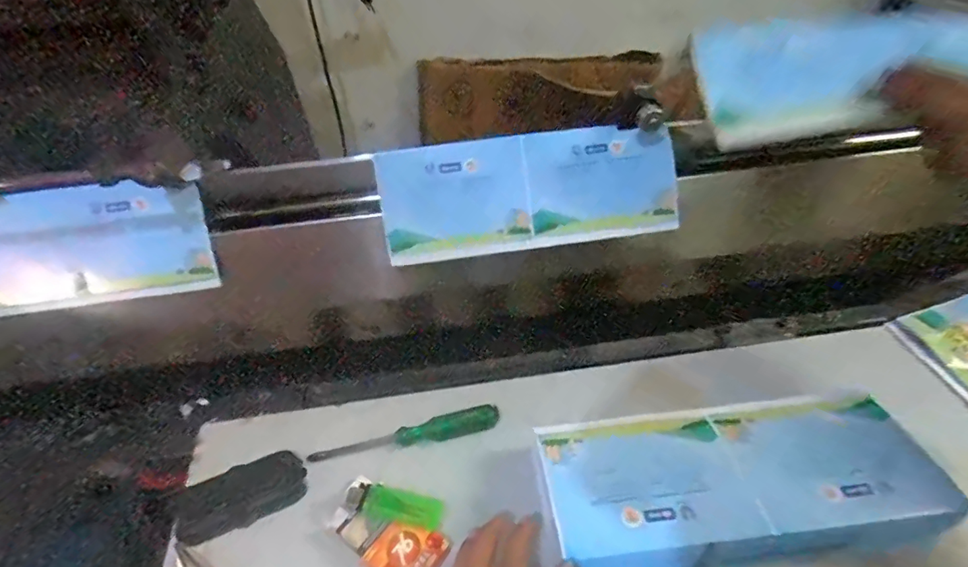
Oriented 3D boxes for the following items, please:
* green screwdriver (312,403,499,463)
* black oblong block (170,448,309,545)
[{"bbox_3d":[-0.075,0.149,0.473,0.182,0.018,0.019,-12,48,-6],"label":"green screwdriver"},{"bbox_3d":[-0.221,0.194,0.448,0.108,0.013,0.052,-23,50,-15],"label":"black oblong block"}]

